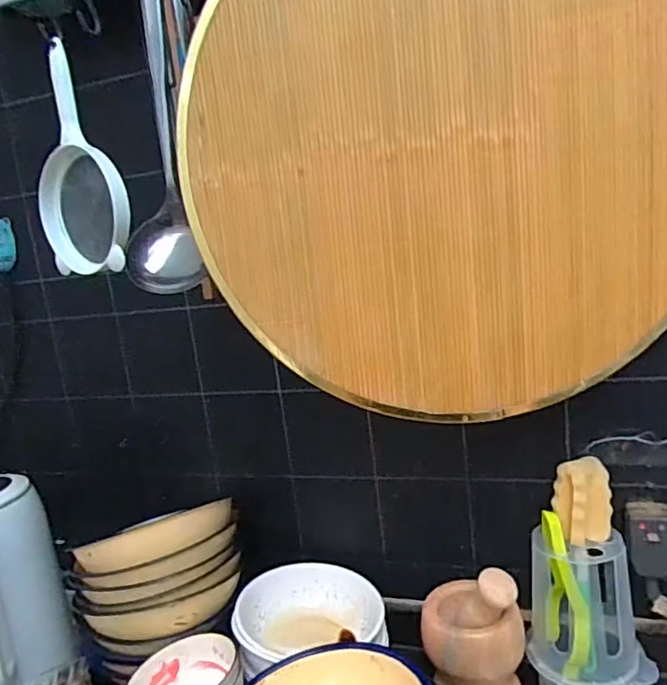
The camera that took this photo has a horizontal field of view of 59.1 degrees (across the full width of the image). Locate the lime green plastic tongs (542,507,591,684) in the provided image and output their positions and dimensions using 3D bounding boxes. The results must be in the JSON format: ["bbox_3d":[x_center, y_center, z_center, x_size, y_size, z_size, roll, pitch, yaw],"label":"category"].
[{"bbox_3d":[0.232,0.250,0.584,0.038,0.150,0.046,-3,12,18],"label":"lime green plastic tongs"}]

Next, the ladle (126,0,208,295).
[{"bbox_3d":[-0.171,-0.198,0.525,0.067,0.299,0.076,-9,11,-7],"label":"ladle"}]

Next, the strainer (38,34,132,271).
[{"bbox_3d":[-0.255,-0.169,0.579,0.045,0.196,0.125,-17,15,-40],"label":"strainer"}]

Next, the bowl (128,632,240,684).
[{"bbox_3d":[-0.147,0.347,0.582,0.110,0.052,0.099,-12,12,-23],"label":"bowl"}]

